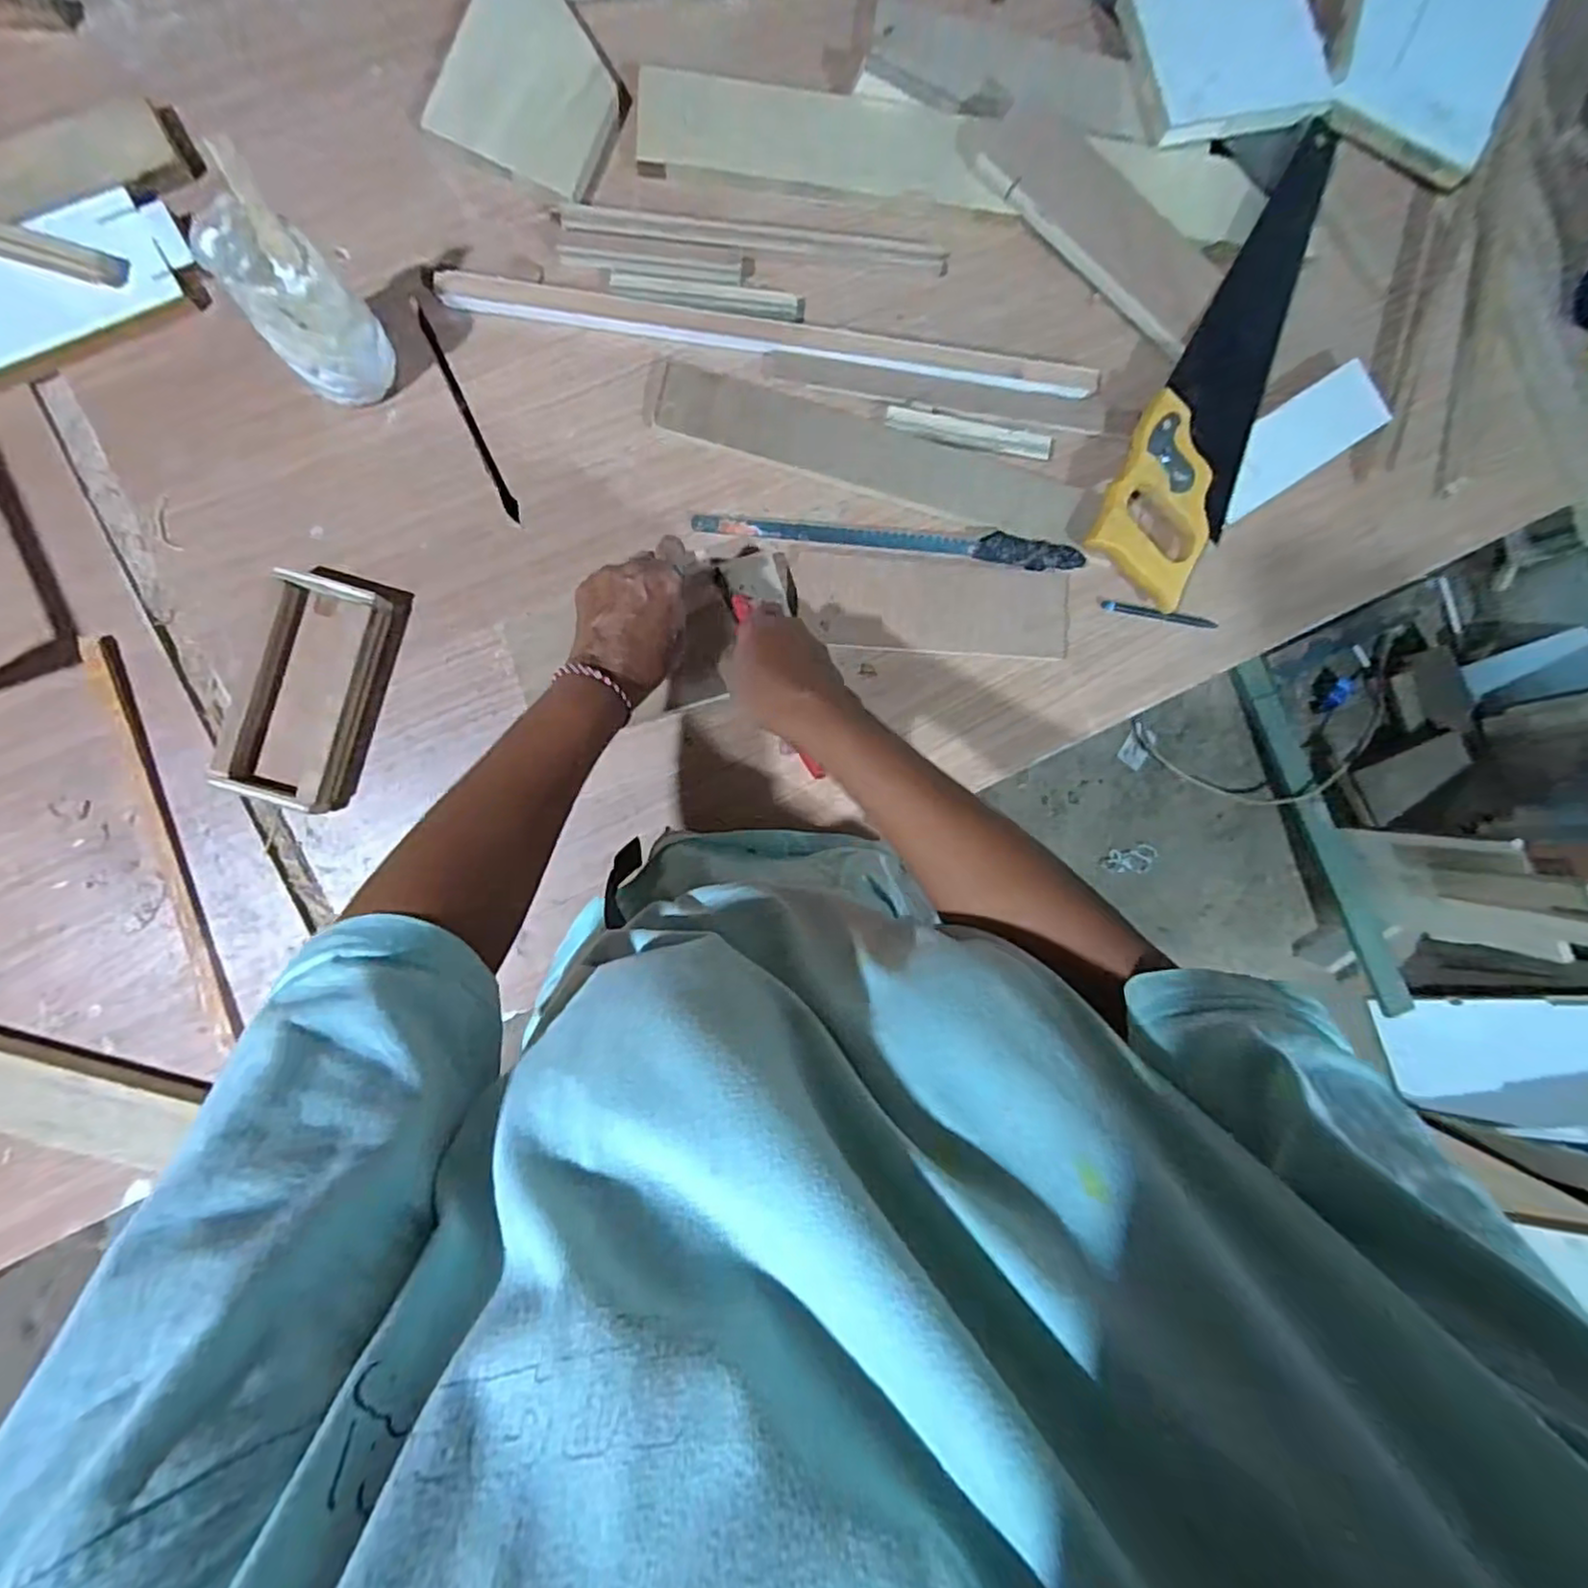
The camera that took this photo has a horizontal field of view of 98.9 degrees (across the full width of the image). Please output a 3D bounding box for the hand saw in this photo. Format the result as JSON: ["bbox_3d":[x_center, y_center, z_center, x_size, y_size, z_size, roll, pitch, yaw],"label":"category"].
[{"bbox_3d":[0.361,-0.355,0.561,0.105,0.043,0.406,24,88,-7],"label":"hand saw"}]

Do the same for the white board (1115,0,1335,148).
[{"bbox_3d":[0.348,-0.599,0.546,0.156,0.014,0.117,-16,93,-6],"label":"white board"}]

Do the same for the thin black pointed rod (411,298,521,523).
[{"bbox_3d":[-0.249,-0.290,0.516,0.010,0.004,0.175,-25,94,-6],"label":"thin black pointed rod"}]

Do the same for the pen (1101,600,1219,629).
[{"bbox_3d":[0.313,-0.152,0.573,0.106,0.014,0.011,8,90,-7],"label":"pen"}]

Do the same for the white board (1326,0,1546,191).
[{"bbox_3d":[0.553,-0.659,0.566,0.134,0.020,0.273,23,91,1],"label":"white board"}]

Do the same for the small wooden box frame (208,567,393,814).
[{"bbox_3d":[-0.344,-0.072,0.481,0.071,0.034,0.160,14,89,-7],"label":"small wooden box frame"}]

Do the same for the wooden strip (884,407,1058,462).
[{"bbox_3d":[0.142,-0.291,0.548,0.139,0.007,0.020,6,90,-7],"label":"wooden strip"}]

